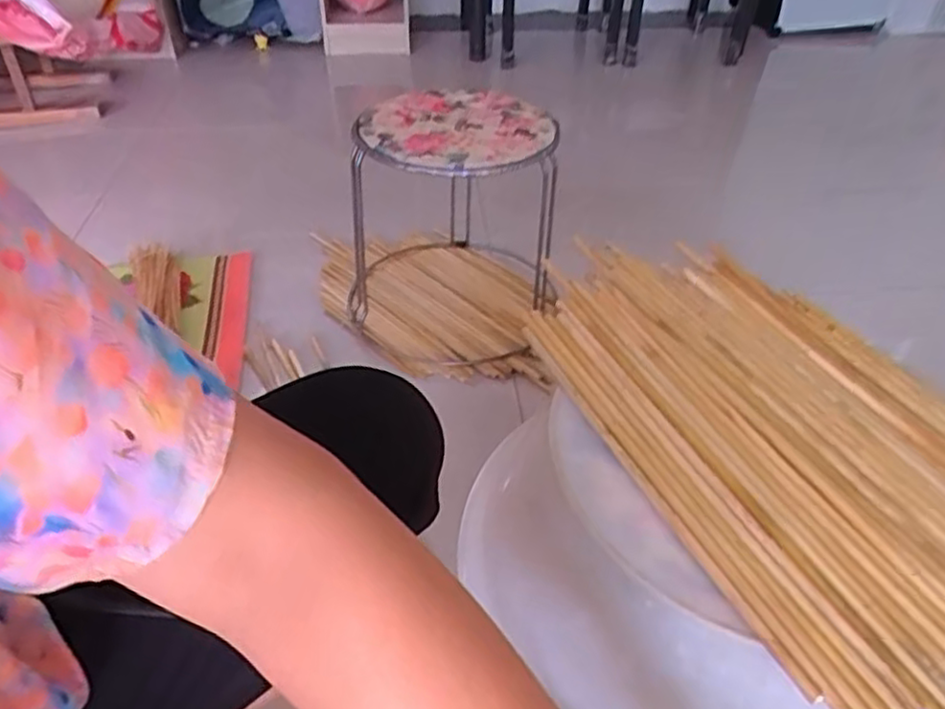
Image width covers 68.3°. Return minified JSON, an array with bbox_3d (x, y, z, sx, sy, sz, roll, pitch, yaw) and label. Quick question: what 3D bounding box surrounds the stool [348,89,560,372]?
[{"bbox_3d":[-0.047,-0.221,1.112,0.314,0.326,0.383,-4,41,-7],"label":"stool"}]

